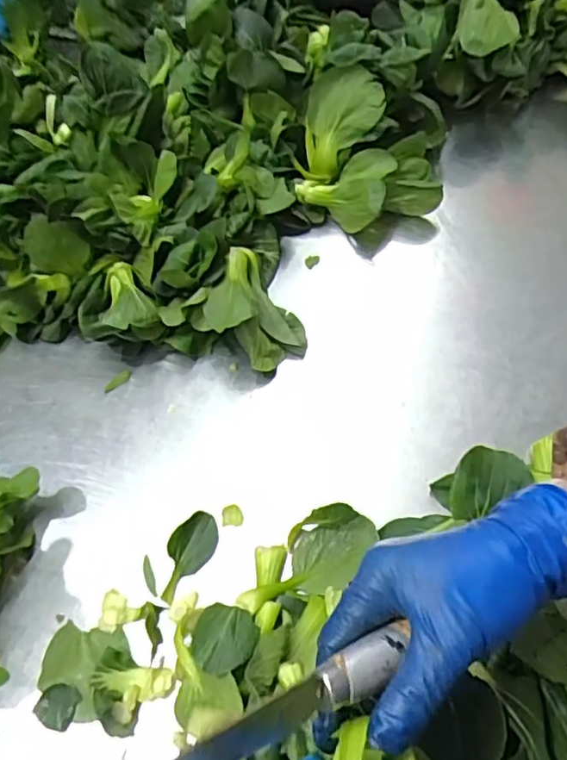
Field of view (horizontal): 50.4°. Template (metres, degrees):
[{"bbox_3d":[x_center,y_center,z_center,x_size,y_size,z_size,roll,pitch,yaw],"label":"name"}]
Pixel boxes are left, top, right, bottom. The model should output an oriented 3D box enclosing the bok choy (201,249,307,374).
[{"bbox_3d":[-0.029,-0.062,0.535,0.078,0.058,0.100,-18,58,-6],"label":"bok choy"}]

